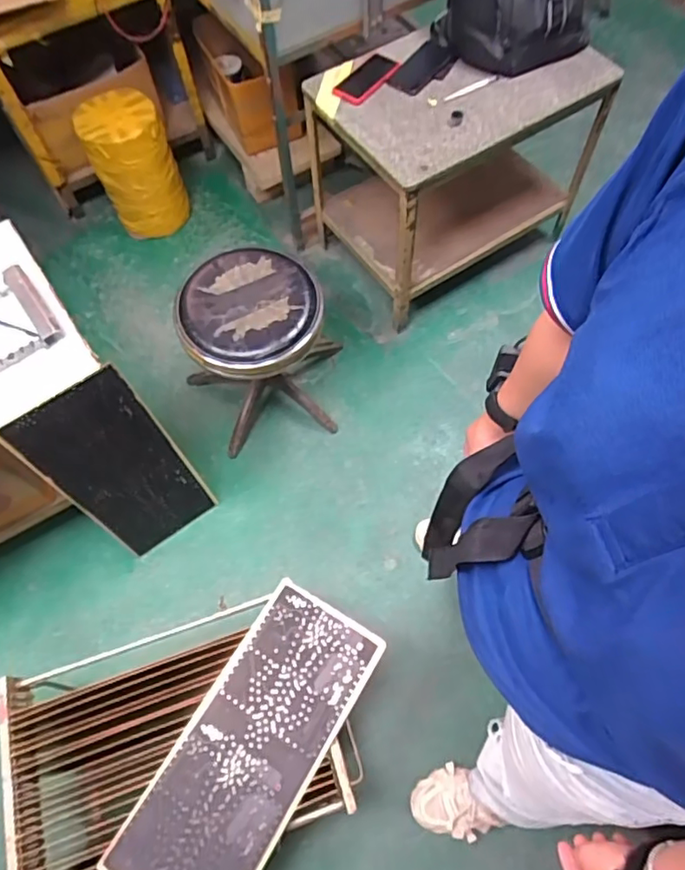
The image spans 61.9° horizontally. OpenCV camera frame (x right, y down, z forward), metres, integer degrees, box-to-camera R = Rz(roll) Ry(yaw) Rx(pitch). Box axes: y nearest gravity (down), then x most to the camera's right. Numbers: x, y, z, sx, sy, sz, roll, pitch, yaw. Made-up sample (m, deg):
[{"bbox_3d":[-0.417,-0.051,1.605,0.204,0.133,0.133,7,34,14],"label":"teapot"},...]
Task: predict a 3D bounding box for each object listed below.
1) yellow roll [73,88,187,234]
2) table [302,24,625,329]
[{"bbox_3d":[-0.605,-0.782,1.691,0.224,0.360,0.199,-23,67,-8],"label":"yellow roll"},{"bbox_3d":[0.282,-0.719,1.488,0.625,0.461,0.427,-31,68,-11],"label":"table"}]

